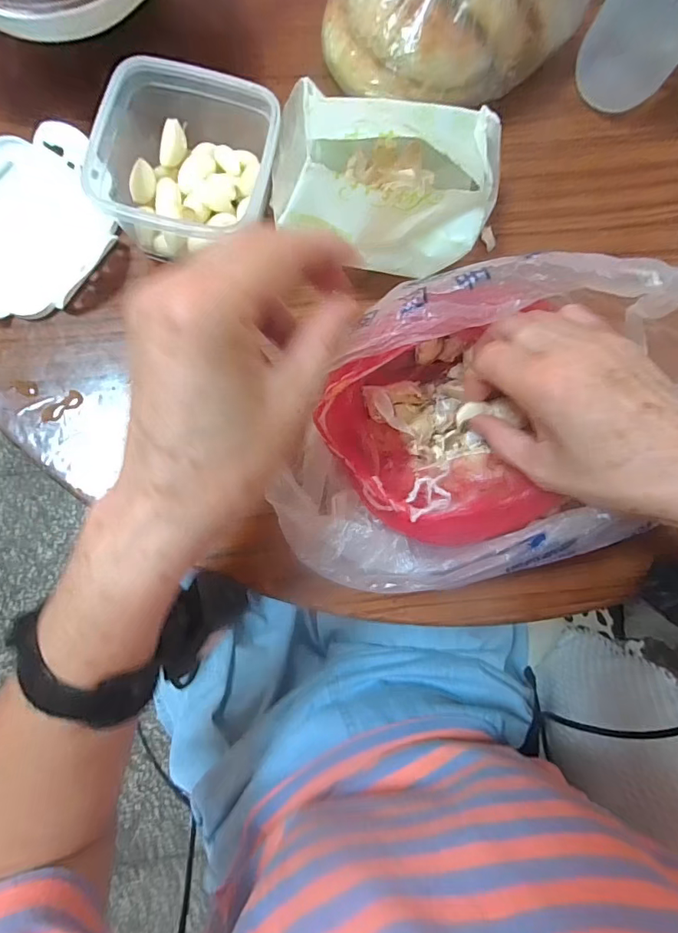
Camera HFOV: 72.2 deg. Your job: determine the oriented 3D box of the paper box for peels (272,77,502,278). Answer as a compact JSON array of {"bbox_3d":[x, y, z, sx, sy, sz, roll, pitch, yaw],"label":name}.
[{"bbox_3d":[0.031,-0.183,0.296,0.141,0.067,0.096,-1,84,-3],"label":"paper box for peels"}]

